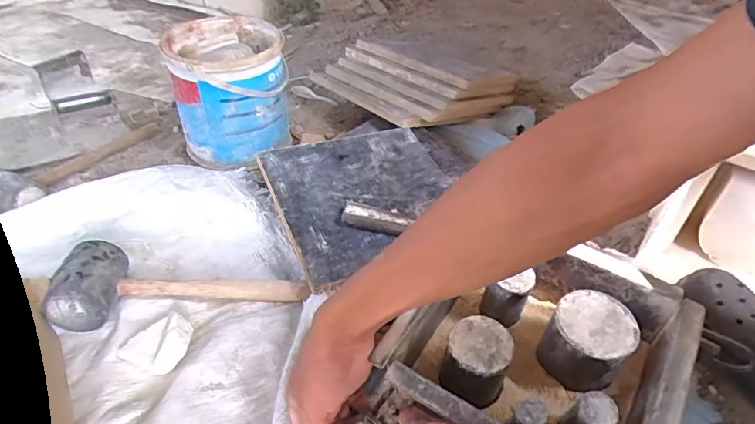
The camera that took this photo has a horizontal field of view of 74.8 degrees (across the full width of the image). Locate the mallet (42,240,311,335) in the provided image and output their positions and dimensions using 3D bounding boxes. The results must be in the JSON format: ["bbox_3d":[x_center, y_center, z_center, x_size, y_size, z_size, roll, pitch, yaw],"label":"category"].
[{"bbox_3d":[-0.221,0.080,0.570,0.272,0.061,0.092,-2,40,-6],"label":"mallet"}]

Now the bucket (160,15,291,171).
[{"bbox_3d":[-0.235,-0.187,0.794,0.162,0.189,0.165,1,39,-1],"label":"bucket"}]

